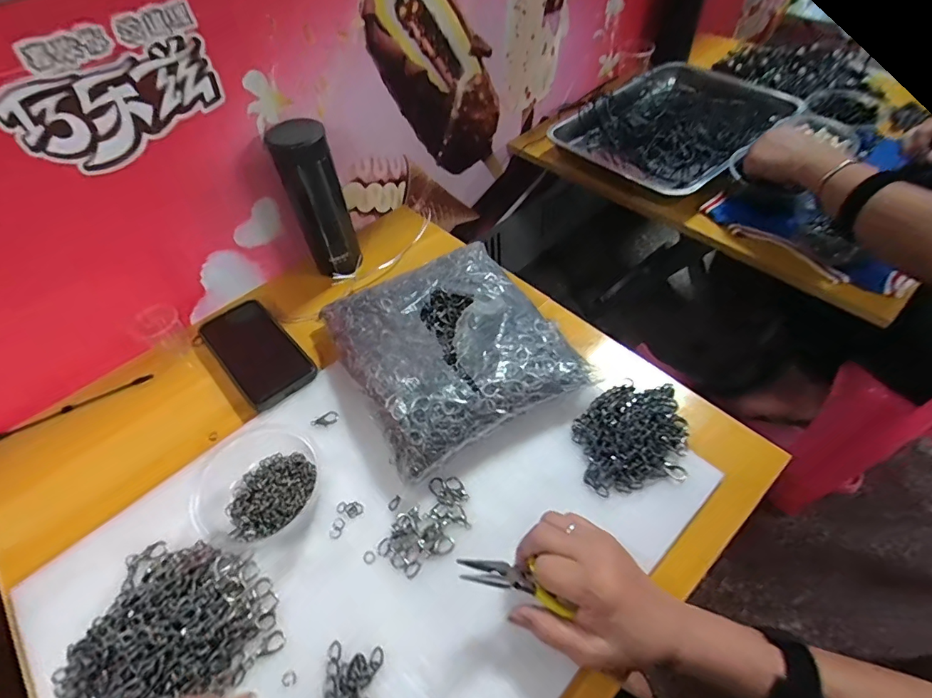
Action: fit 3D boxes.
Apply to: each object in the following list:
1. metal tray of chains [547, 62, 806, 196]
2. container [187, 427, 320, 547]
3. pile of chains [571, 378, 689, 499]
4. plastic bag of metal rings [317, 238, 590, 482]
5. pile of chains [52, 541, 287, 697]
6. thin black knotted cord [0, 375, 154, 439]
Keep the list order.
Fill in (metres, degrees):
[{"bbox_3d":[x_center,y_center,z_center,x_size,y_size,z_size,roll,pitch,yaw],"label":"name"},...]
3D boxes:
[{"bbox_3d":[0.335,-0.365,0.805,0.316,0.060,0.270,-35,57,-22],"label":"metal tray of chains"},{"bbox_3d":[-0.203,0.128,0.469,0.119,0.028,0.110,-2,51,3],"label":"container"},{"bbox_3d":[0.170,0.075,0.484,0.121,0.030,0.117,-10,51,-4],"label":"pile of chains"},{"bbox_3d":[-0.019,-0.017,0.528,0.217,0.045,0.237,-25,61,-17],"label":"plastic bag of metal rings"},{"bbox_3d":[-0.245,0.217,0.394,0.163,0.022,0.131,-21,53,-12],"label":"pile of chains"},{"bbox_3d":[-0.463,0.068,0.571,0.176,0.011,0.009,-28,55,-17],"label":"thin black knotted cord"}]

